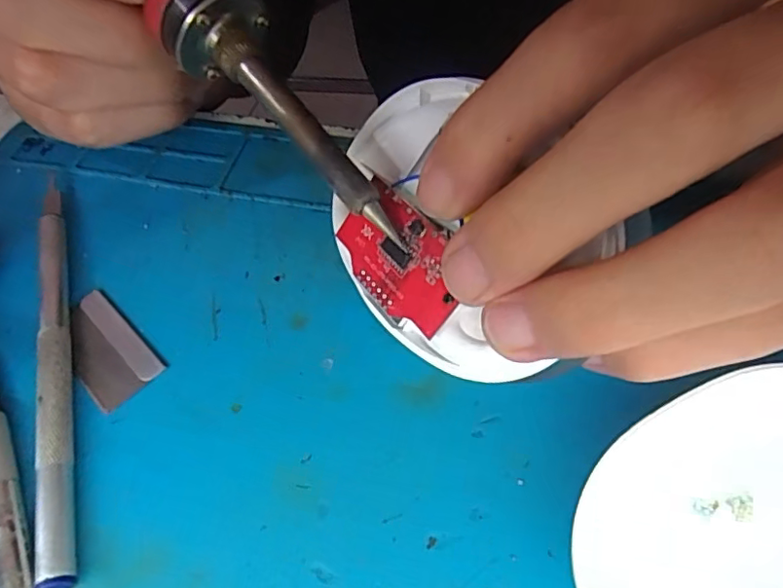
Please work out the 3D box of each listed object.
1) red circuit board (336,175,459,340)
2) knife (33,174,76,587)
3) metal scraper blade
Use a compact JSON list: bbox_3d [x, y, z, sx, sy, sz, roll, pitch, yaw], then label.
[{"bbox_3d":[0.001,-0.009,0.140,0.024,0.004,0.042,-54,55,19],"label":"red circuit board"},{"bbox_3d":[-0.092,0.015,0.157,0.008,0.008,0.126,-19,56,-8],"label":"knife"},{"bbox_3d":[-0.081,0.015,0.159,0.037,0.004,0.019,38,66,26],"label":"metal scraper blade"}]

